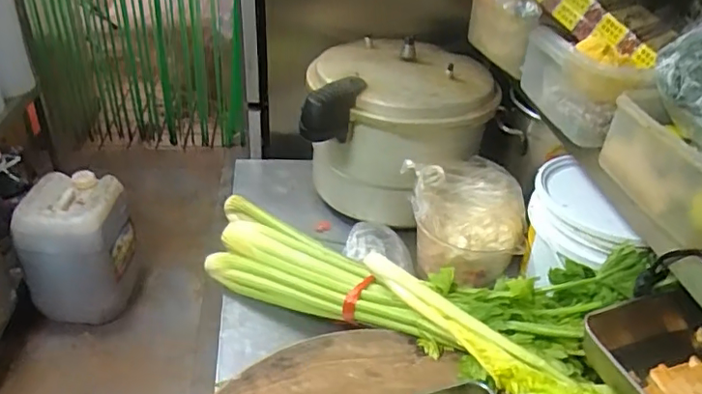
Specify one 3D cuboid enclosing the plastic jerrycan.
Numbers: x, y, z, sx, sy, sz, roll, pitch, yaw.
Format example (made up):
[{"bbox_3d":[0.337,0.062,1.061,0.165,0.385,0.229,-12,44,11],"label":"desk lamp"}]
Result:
[{"bbox_3d":[-0.811,0.168,1.746,0.269,0.390,0.280,5,35,2],"label":"plastic jerrycan"}]

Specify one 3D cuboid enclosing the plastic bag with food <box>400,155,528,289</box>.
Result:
[{"bbox_3d":[0.174,0.040,0.903,0.202,0.143,0.128,21,38,23],"label":"plastic bag with food"}]

